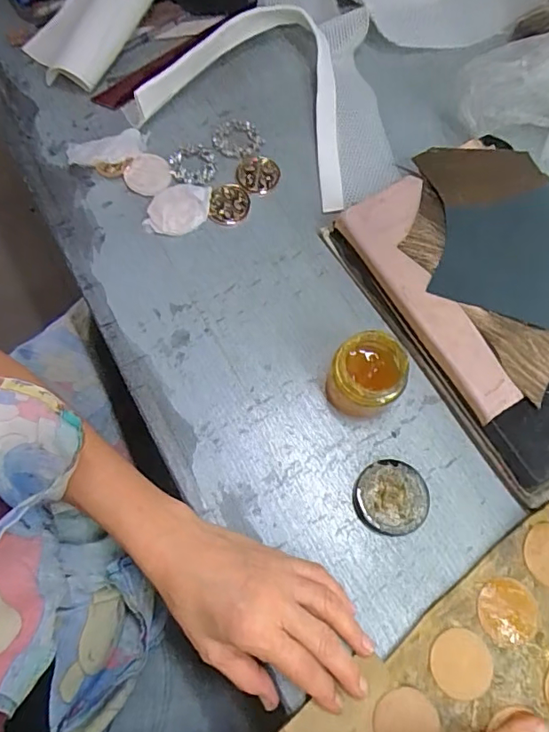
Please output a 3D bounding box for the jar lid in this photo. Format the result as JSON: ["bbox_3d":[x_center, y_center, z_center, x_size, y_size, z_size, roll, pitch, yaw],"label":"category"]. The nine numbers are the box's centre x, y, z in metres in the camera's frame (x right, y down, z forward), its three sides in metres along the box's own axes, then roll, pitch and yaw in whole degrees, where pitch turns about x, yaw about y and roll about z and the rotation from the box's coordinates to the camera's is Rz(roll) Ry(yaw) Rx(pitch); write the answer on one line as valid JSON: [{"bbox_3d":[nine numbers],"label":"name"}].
[{"bbox_3d":[0.094,0.106,0.403,0.057,0.012,0.056,0,70,-1],"label":"jar lid"}]

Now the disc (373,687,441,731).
[{"bbox_3d":[0.092,0.249,0.346,0.043,0.004,0.043,0,70,-1],"label":"disc"}]

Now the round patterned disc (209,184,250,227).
[{"bbox_3d":[-0.044,-0.163,0.501,0.037,0.009,0.046,6,70,1],"label":"round patterned disc"}]

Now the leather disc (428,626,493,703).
[{"bbox_3d":[0.135,0.214,0.361,0.042,0.005,0.043,0,70,-1],"label":"leather disc"}]

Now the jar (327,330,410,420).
[{"bbox_3d":[0.074,0.009,0.409,0.056,0.064,0.053,0,70,-1],"label":"jar"}]

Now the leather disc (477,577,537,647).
[{"bbox_3d":[0.174,0.184,0.374,0.043,0.004,0.044,0,70,-1],"label":"leather disc"}]

